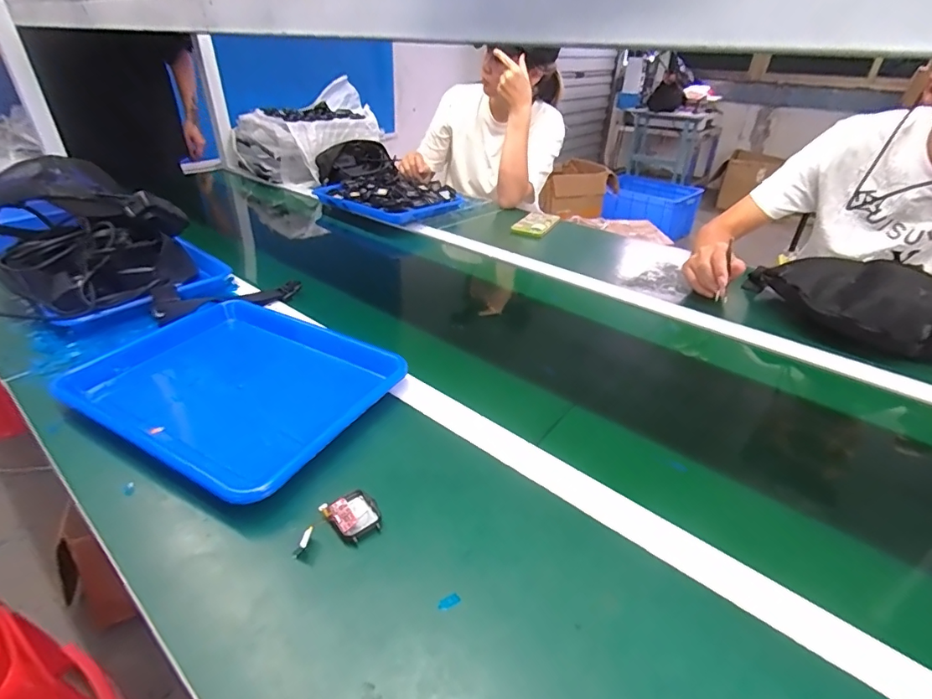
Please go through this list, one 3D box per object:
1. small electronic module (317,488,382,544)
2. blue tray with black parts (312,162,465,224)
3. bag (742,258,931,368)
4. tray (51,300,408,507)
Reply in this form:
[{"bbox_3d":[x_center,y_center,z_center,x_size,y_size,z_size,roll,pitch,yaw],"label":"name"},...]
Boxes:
[{"bbox_3d":[-0.100,0.146,0.422,0.040,0.014,0.045,-26,42,-35],"label":"small electronic module"},{"bbox_3d":[-0.184,-0.388,1.164,0.331,0.049,0.242,23,39,29],"label":"blue tray with black parts"},{"bbox_3d":[0.587,-0.066,0.696,0.289,0.101,0.119,29,42,35],"label":"bag"},{"bbox_3d":[-0.263,0.031,0.547,0.319,0.028,0.241,20,39,22],"label":"tray"}]

